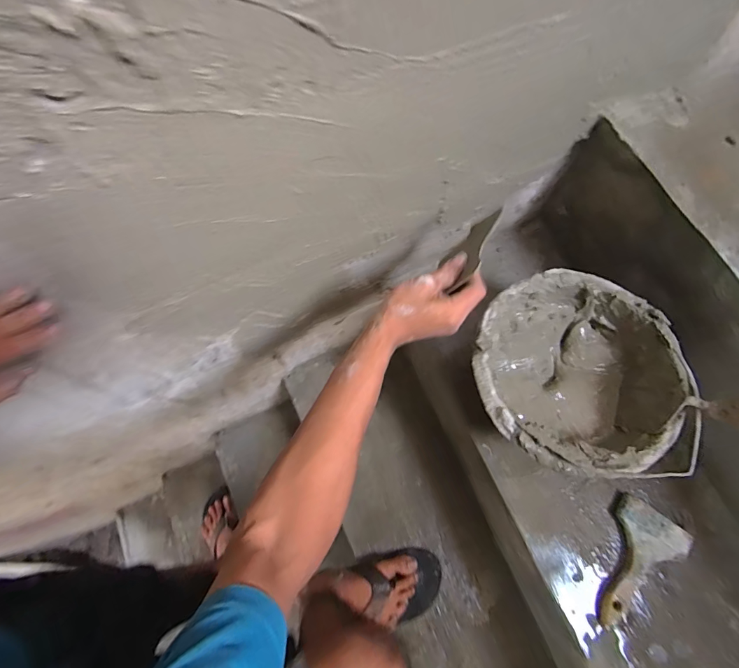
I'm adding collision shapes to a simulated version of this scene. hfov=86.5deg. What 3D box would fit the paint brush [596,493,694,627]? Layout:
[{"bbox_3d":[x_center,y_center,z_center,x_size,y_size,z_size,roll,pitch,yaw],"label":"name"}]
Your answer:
[{"bbox_3d":[0.374,0.326,0.546,0.093,0.024,0.167,29,72,9],"label":"paint brush"}]

